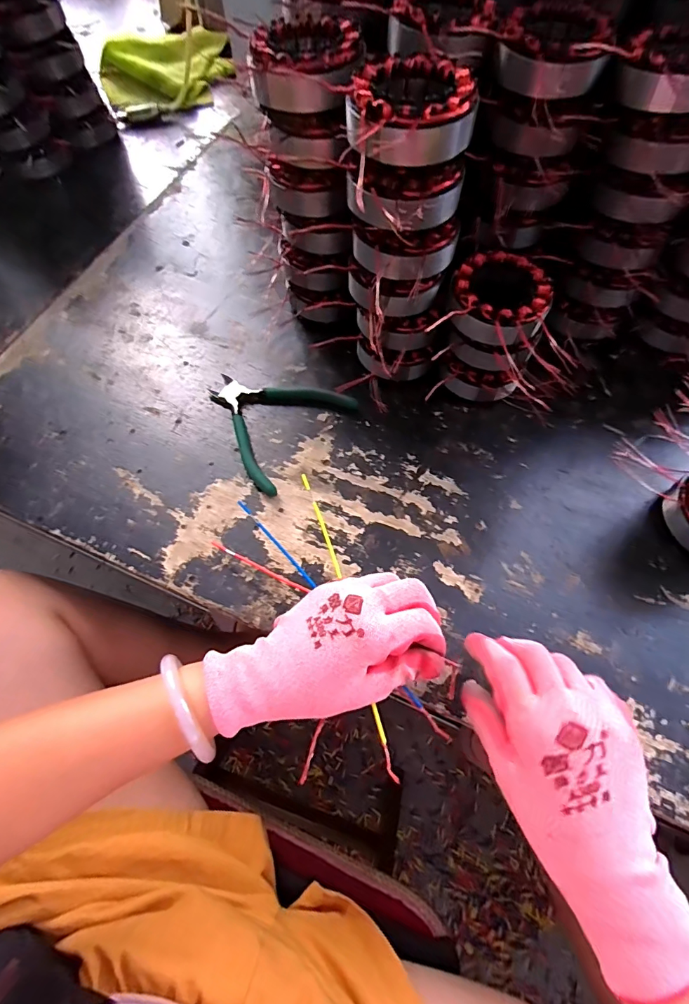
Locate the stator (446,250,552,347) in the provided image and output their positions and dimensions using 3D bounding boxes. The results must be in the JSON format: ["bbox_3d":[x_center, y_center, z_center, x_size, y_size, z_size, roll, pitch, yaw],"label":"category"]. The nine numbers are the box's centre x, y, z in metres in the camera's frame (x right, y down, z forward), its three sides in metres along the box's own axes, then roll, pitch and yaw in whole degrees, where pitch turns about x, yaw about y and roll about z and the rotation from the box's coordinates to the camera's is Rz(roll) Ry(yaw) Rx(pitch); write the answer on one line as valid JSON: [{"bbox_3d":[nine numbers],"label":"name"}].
[{"bbox_3d":[0.138,-0.181,0.386,0.083,0.033,0.086,0,66,1],"label":"stator"}]

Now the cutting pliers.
[{"bbox_3d":[-0.070,-0.096,0.433,0.135,0.011,0.142,40,72,17],"label":"cutting pliers"}]

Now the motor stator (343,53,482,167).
[{"bbox_3d":[0.043,-0.271,0.298,0.083,0.032,0.083,0,66,1],"label":"motor stator"}]

